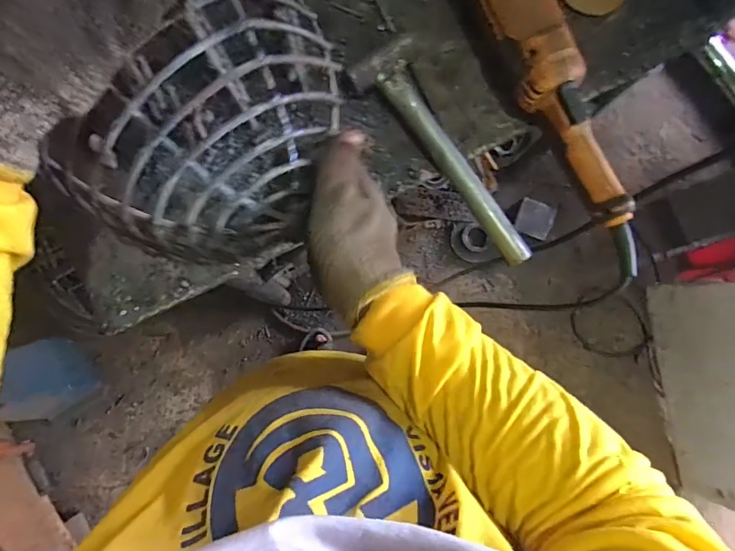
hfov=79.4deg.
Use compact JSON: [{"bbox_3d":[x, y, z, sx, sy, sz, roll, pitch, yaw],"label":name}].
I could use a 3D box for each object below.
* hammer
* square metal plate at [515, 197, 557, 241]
[{"bbox_3d":[0.081,-0.118,0.418,0.063,0.025,0.238,-40,90,-6],"label":"hammer"},{"bbox_3d":[0.482,-0.163,1.271,0.106,0.015,0.100,19,85,-8],"label":"square metal plate"}]

